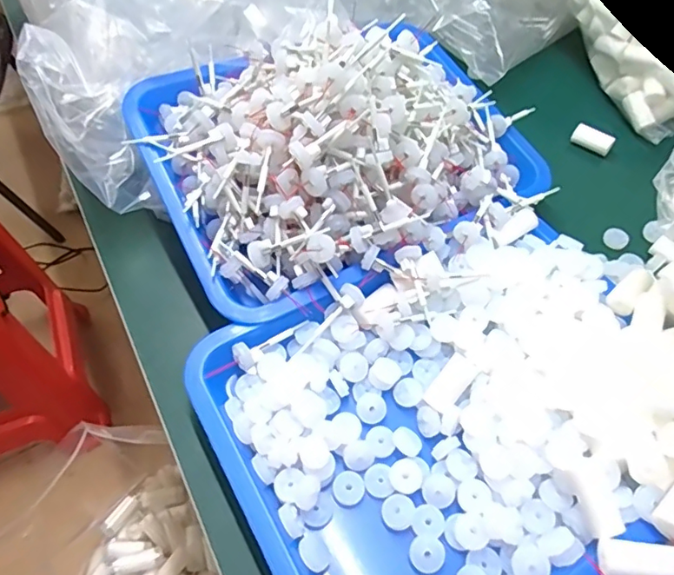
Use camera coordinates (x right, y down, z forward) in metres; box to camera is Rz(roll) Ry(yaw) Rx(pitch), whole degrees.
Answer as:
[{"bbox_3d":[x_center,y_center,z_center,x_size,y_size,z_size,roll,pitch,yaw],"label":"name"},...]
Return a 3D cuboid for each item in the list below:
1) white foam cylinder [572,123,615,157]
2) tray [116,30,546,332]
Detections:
[{"bbox_3d":[0.275,-0.158,0.571,0.018,0.021,0.041,-36,62,-24],"label":"white foam cylinder"},{"bbox_3d":[0.007,-0.137,0.456,0.324,0.119,0.254,-22,57,-16],"label":"tray"}]

